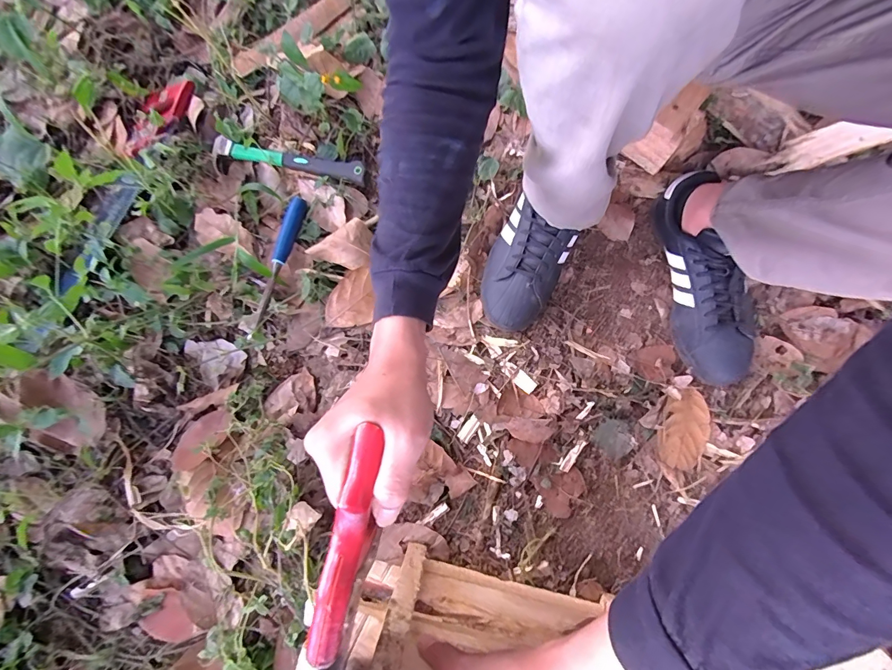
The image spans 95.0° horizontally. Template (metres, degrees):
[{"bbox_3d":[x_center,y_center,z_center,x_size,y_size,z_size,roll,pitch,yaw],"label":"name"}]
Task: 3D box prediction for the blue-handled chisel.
[{"bbox_3d":[-0.243,-0.100,0.598,0.025,0.025,0.222,9,79,7],"label":"blue-handled chisel"}]

